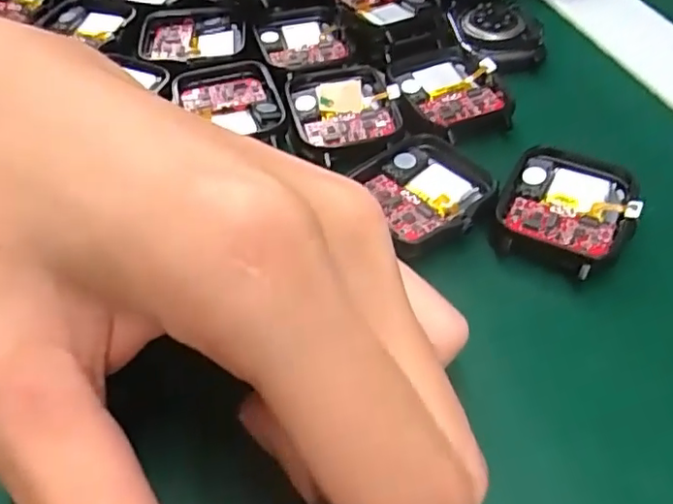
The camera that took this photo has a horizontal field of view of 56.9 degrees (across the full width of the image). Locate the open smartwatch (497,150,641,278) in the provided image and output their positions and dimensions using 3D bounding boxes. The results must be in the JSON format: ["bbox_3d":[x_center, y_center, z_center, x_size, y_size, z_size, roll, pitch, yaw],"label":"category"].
[{"bbox_3d":[0.070,-0.014,0.187,0.037,0.006,0.042,22,53,18],"label":"open smartwatch"}]

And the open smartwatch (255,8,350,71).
[{"bbox_3d":[-0.014,-0.084,0.248,0.034,0.007,0.038,-9,50,-8],"label":"open smartwatch"}]

